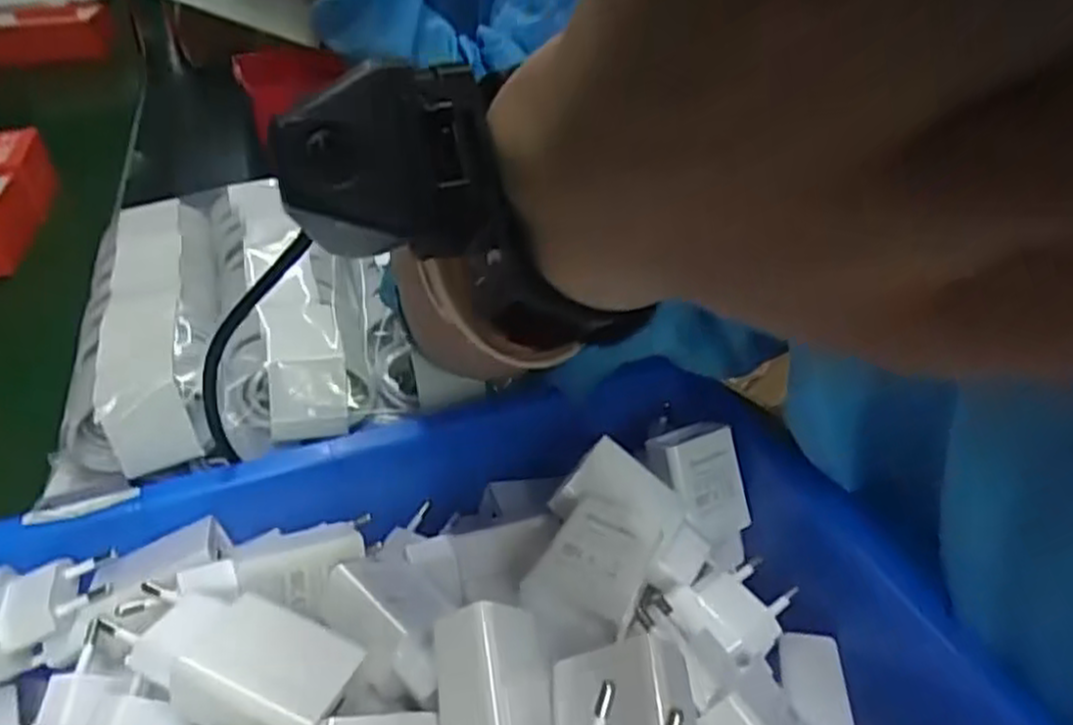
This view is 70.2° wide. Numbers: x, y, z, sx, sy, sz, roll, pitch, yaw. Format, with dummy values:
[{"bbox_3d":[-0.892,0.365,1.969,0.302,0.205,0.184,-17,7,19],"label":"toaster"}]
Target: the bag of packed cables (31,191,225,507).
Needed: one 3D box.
[{"bbox_3d":[-0.208,-0.023,0.413,0.081,0.042,0.209,-11,40,-11],"label":"bag of packed cables"}]

